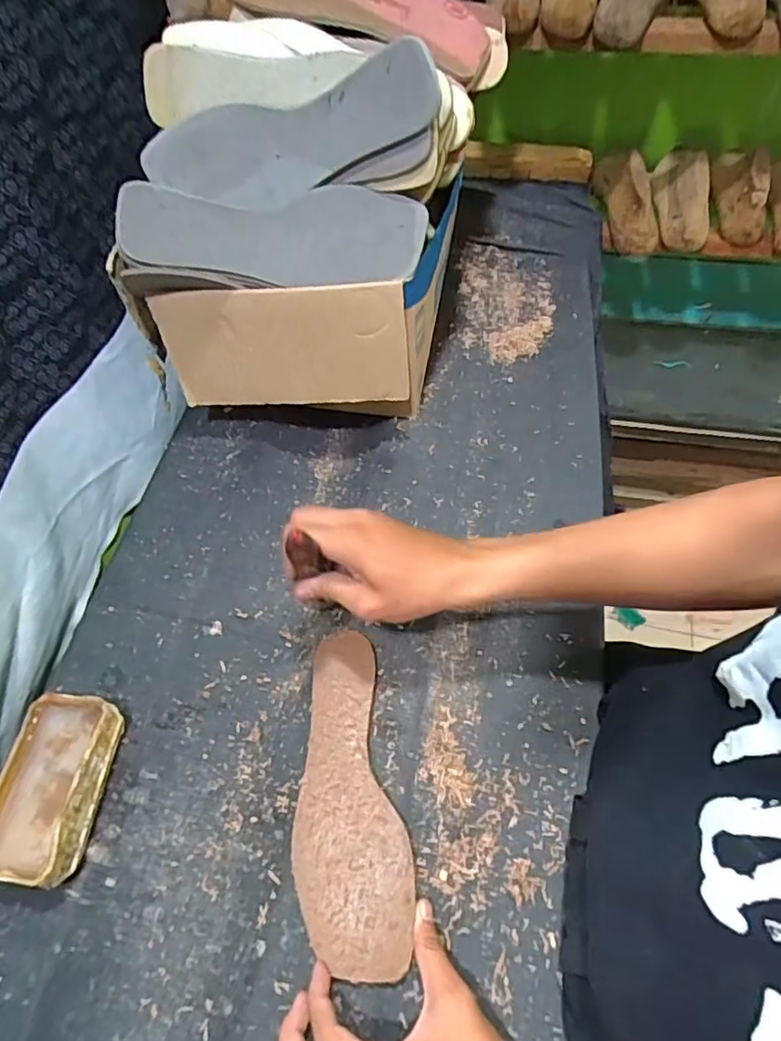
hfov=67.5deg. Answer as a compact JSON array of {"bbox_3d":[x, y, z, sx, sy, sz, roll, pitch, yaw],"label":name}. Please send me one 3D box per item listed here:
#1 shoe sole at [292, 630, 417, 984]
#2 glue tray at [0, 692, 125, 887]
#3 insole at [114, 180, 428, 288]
[{"bbox_3d":[-0.034,0.201,0.446,0.080,0.010,0.236,-9,59,-1],"label":"shoe sole"},{"bbox_3d":[-0.254,0.201,0.444,0.074,0.045,0.123,5,59,7],"label":"glue tray"},{"bbox_3d":[-0.096,-0.240,0.495,0.245,0.075,0.019,-5,19,-6],"label":"insole"}]

